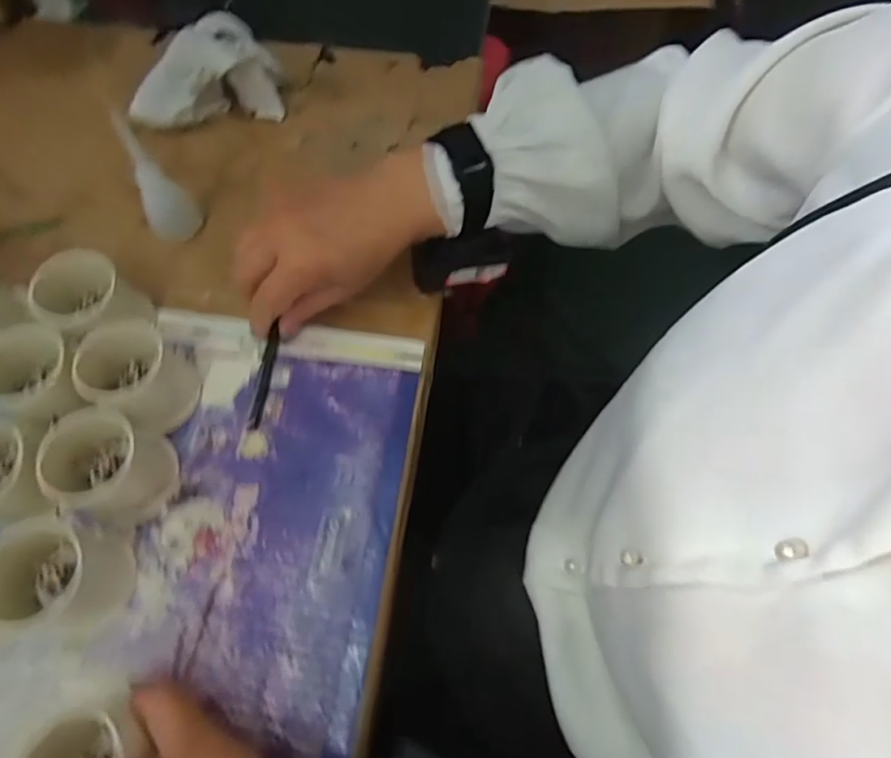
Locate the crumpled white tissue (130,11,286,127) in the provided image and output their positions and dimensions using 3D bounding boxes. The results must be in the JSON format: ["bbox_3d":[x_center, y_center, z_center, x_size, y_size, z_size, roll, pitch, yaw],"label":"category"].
[{"bbox_3d":[-0.203,-0.263,0.445,0.113,0.059,0.086,-17,67,-8],"label":"crumpled white tissue"}]

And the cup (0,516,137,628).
[{"bbox_3d":[-0.205,0.105,0.287,0.053,0.049,0.052,0,66,-1],"label":"cup"}]

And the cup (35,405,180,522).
[{"bbox_3d":[-0.199,0.050,0.314,0.068,0.046,0.057,13,66,5],"label":"cup"}]

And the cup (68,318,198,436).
[{"bbox_3d":[-0.189,-0.002,0.336,0.052,0.050,0.056,0,66,-1],"label":"cup"}]

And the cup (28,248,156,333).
[{"bbox_3d":[-0.231,-0.052,0.356,0.050,0.050,0.057,36,70,14],"label":"cup"}]

